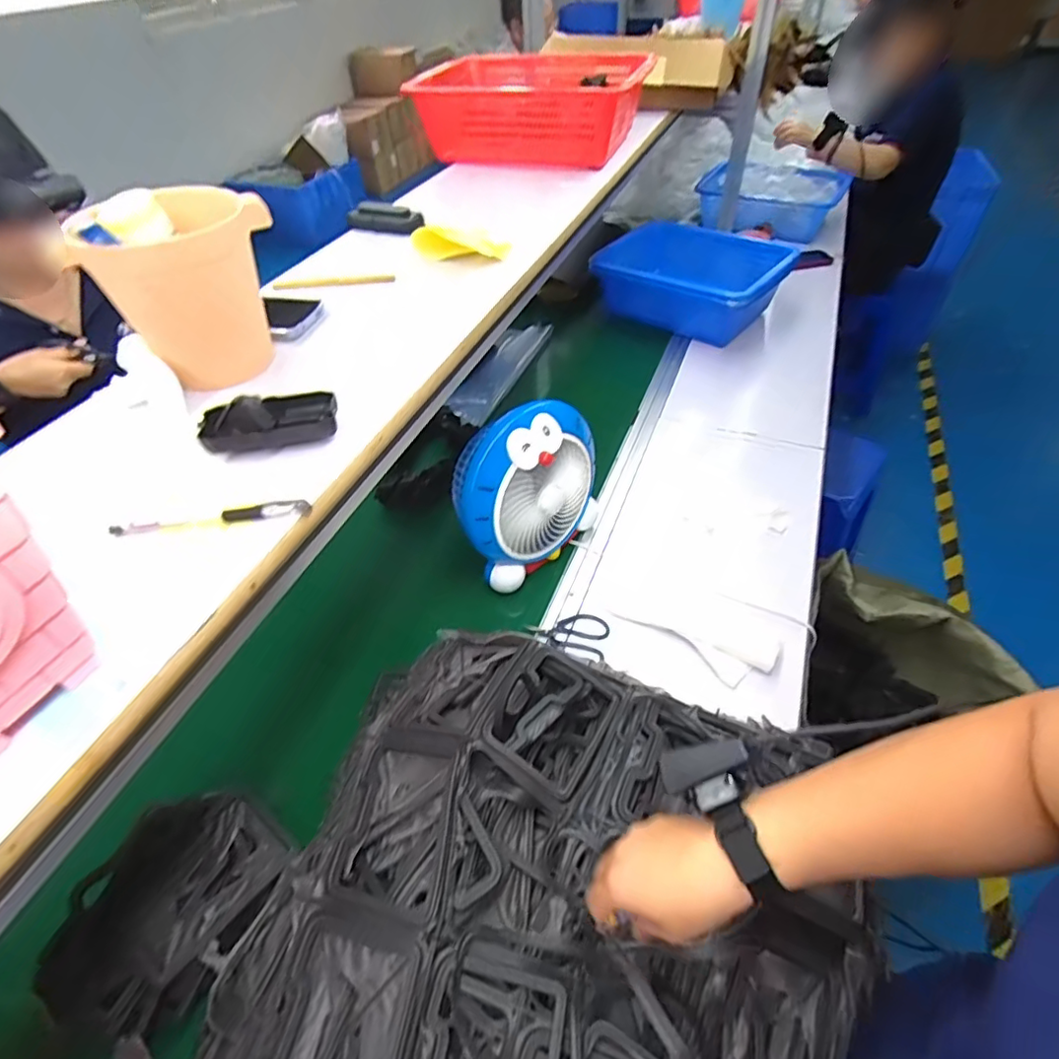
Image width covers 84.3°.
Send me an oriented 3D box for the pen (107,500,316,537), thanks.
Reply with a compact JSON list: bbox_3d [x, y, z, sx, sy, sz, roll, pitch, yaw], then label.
[{"bbox_3d":[-0.241,-0.009,0.442,0.145,0.008,0.017,-7,47,-5],"label":"pen"}]

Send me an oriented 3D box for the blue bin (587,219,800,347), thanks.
[{"bbox_3d":[0.364,-0.555,1.338,0.364,0.161,0.287,28,54,25],"label":"blue bin"}]

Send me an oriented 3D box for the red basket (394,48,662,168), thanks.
[{"bbox_3d":[0.020,-0.788,1.091,0.370,0.120,0.362,10,48,12],"label":"red basket"}]

